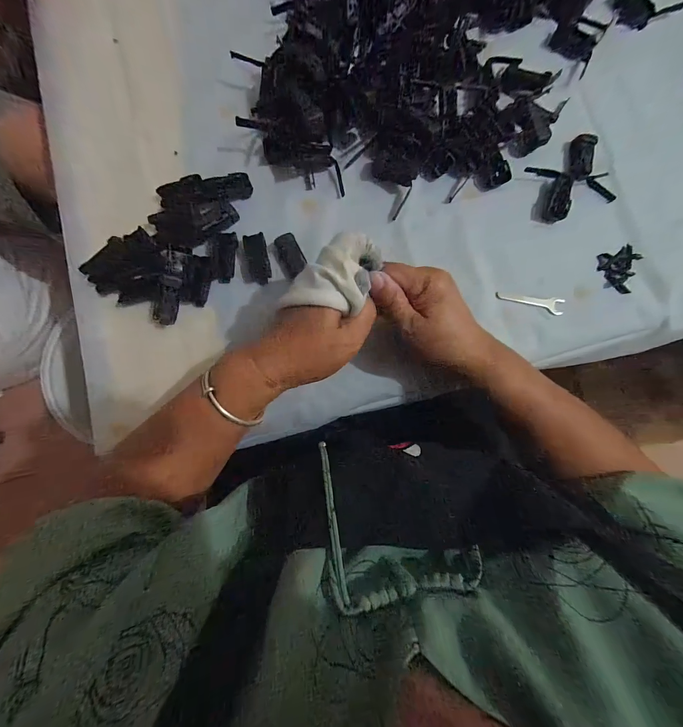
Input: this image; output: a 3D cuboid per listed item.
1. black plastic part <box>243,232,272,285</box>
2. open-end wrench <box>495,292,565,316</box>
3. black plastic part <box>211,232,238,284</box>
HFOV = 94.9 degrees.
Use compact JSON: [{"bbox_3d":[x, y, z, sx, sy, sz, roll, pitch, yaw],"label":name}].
[{"bbox_3d":[-0.083,-0.104,0.312,0.021,0.006,0.049,-13,84,-2],"label":"black plastic part"},{"bbox_3d":[0.191,-0.065,0.316,0.068,0.004,0.016,16,84,1],"label":"open-end wrench"},{"bbox_3d":[-0.117,-0.105,0.309,0.024,0.006,0.049,5,84,0],"label":"black plastic part"}]

